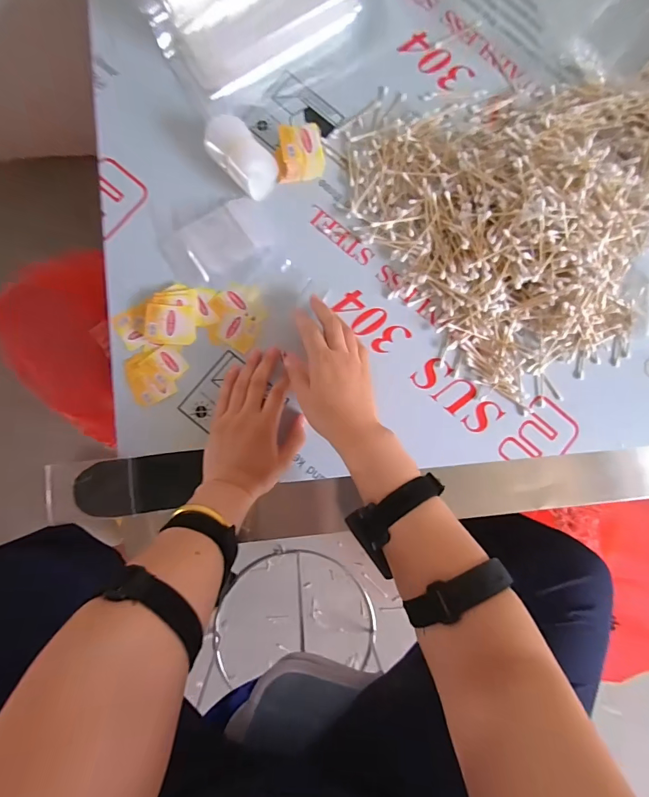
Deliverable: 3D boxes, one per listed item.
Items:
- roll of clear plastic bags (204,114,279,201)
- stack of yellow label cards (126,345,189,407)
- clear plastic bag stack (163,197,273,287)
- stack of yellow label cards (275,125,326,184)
[{"bbox_3d":[-0.096,-0.279,0.468,0.049,0.034,0.086,-45,89,-5],"label":"roll of clear plastic bags"},{"bbox_3d":[-0.191,-0.029,0.461,0.064,0.006,0.057,-24,87,-4],"label":"stack of yellow label cards"},{"bbox_3d":[-0.120,-0.179,0.474,0.127,0.008,0.079,-31,88,-5],"label":"clear plastic bag stack"},{"bbox_3d":[-0.027,-0.284,0.472,0.056,0.040,0.053,2,86,-3],"label":"stack of yellow label cards"}]

